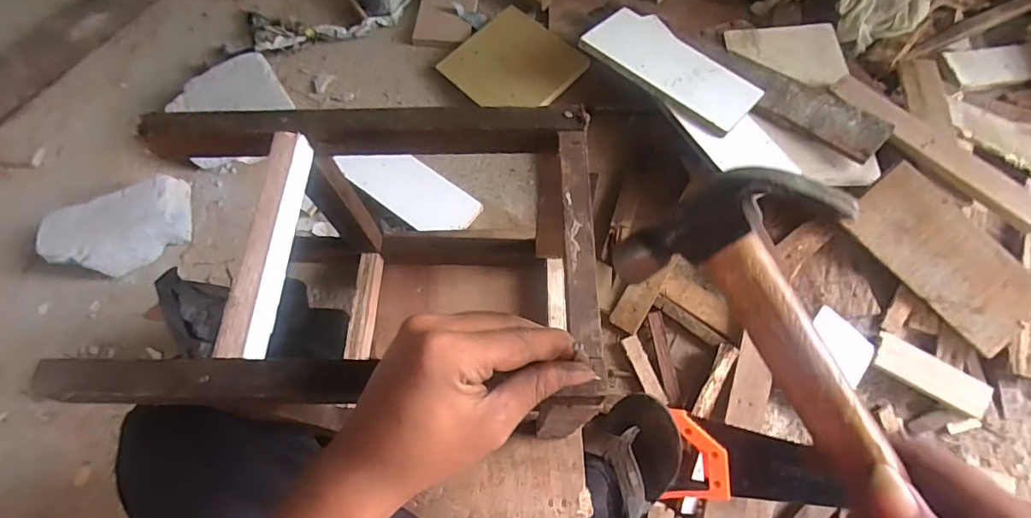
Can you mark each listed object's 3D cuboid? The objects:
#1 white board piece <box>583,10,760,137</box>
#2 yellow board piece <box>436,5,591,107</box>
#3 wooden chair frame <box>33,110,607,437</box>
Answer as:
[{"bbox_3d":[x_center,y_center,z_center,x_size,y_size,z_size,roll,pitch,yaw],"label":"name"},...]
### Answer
[{"bbox_3d":[0.261,-0.323,0.838,0.288,0.017,0.154,41,66,14],"label":"white board piece"},{"bbox_3d":[-0.004,-0.362,0.933,0.219,0.021,0.193,40,83,13],"label":"yellow board piece"},{"bbox_3d":[-0.106,0.029,0.446,0.325,0.266,0.209,0,68,2],"label":"wooden chair frame"}]

